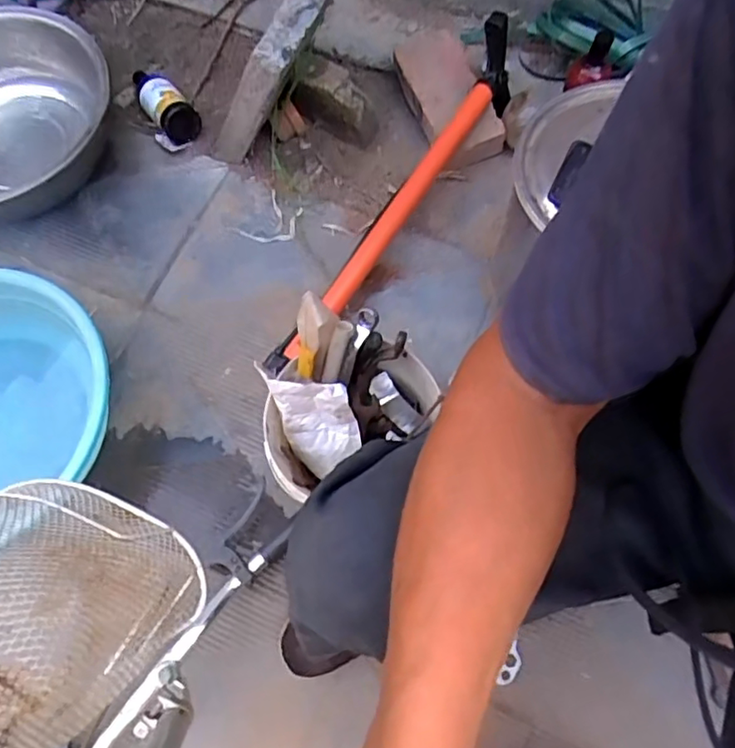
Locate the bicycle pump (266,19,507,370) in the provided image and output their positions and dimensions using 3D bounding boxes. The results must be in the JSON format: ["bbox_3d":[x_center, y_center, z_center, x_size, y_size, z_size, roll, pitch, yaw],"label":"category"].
[{"bbox_3d":[0.038,-0.257,0.937,0.066,0.147,0.614,36,90,14],"label":"bicycle pump"}]

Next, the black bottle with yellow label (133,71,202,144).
[{"bbox_3d":[-0.358,-0.475,1.050,0.066,0.069,0.179,-40,73,-12],"label":"black bottle with yellow label"}]

